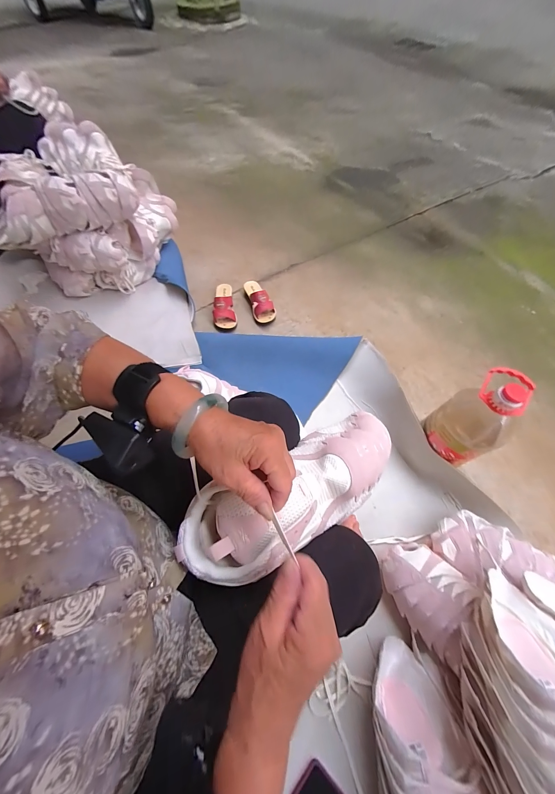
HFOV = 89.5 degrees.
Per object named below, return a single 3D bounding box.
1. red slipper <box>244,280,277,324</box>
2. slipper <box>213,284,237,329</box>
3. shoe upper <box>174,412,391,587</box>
[{"bbox_3d":[-0.078,-0.388,1.095,0.078,0.073,0.209,-20,64,-13],"label":"red slipper"},{"bbox_3d":[-0.211,-0.364,1.081,0.082,0.072,0.210,-8,62,-7],"label":"slipper"},{"bbox_3d":[0.039,0.105,0.357,0.325,0.068,0.115,-26,65,-25],"label":"shoe upper"}]

